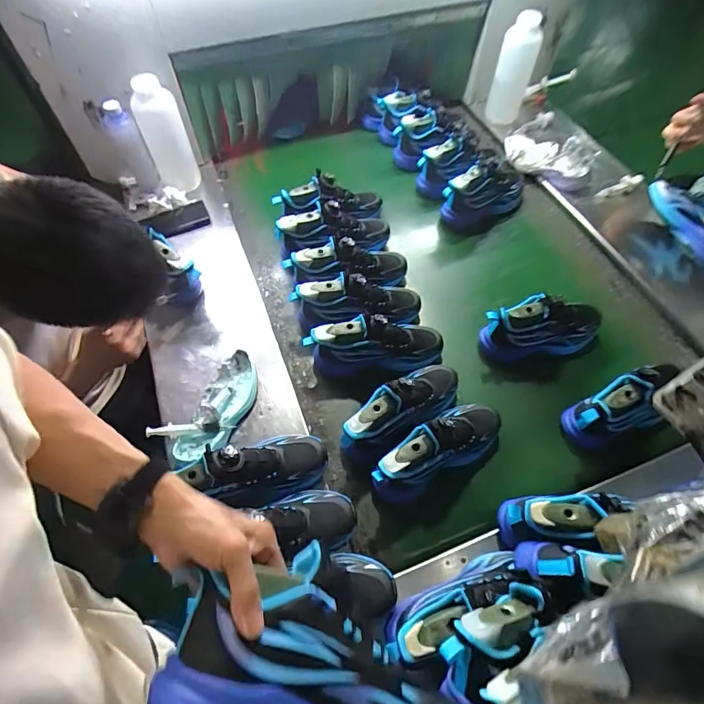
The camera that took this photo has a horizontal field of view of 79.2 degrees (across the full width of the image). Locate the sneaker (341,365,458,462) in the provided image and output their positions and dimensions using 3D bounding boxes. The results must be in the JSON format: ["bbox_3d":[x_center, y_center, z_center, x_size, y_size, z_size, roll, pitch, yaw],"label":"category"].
[{"bbox_3d":[0.092,0.095,0.734,0.263,0.143,0.089,-25,60,-29],"label":"sneaker"}]

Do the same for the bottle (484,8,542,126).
[{"bbox_3d":[0.408,-0.707,1.071,0.092,0.230,0.070,15,60,10],"label":"bottle"}]

